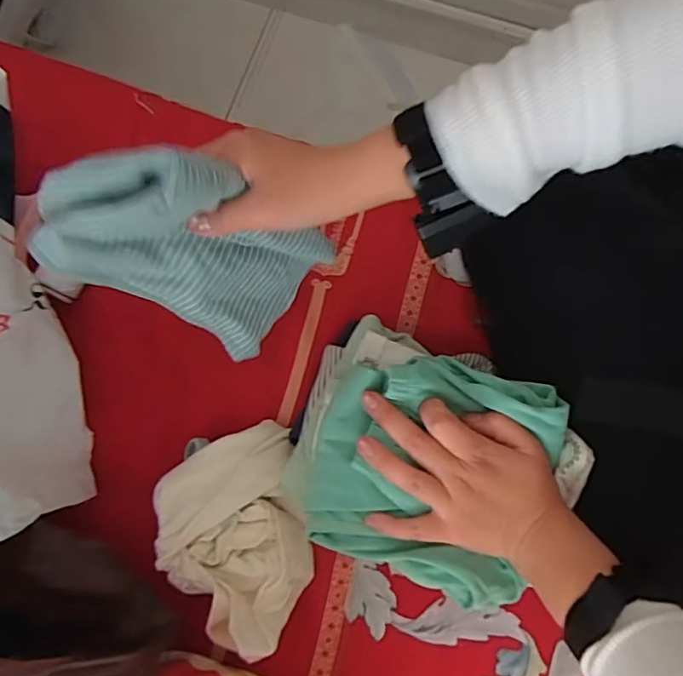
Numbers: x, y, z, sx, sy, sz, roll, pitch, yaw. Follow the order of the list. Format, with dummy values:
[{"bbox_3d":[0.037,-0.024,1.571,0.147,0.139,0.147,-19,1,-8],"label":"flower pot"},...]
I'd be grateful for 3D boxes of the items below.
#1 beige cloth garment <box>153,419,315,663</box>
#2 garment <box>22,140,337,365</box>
[{"bbox_3d":[-0.088,0.166,0.463,0.112,0.053,0.166,-13,79,-1],"label":"beige cloth garment"},{"bbox_3d":[-0.102,-0.064,0.383,0.145,0.165,0.103,21,80,5],"label":"garment"}]

